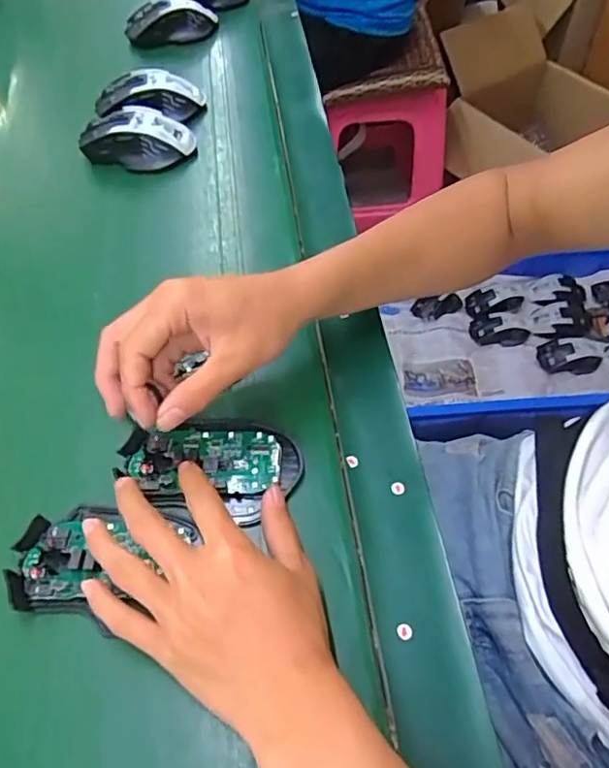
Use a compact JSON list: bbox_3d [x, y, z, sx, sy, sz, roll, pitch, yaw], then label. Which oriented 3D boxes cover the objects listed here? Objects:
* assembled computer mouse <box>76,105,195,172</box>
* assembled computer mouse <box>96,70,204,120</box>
[{"bbox_3d":[-0.170,-0.247,0.595,0.114,0.038,0.065,-5,54,0],"label":"assembled computer mouse"},{"bbox_3d":[-0.167,-0.304,0.633,0.116,0.039,0.070,-6,54,-1],"label":"assembled computer mouse"}]

